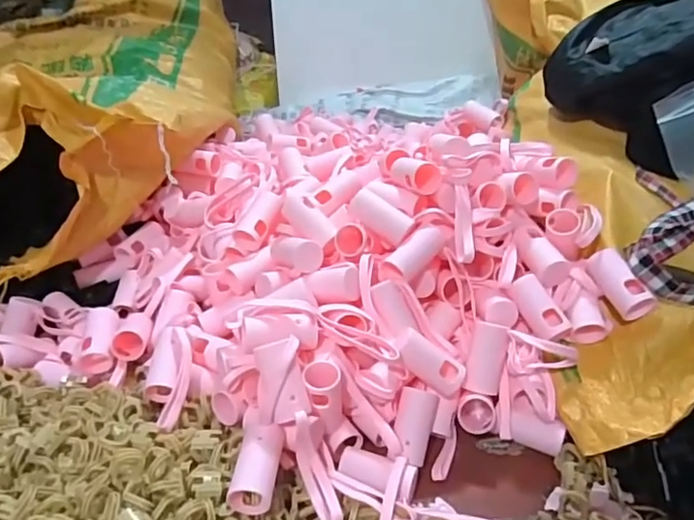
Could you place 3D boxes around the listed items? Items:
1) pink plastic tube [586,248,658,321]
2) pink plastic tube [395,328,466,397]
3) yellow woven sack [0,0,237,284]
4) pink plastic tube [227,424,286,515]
[{"bbox_3d":[0.245,0.019,0.507,0.028,0.028,0.068,-16,60,-20],"label":"pink plastic tube"},{"bbox_3d":[0.070,0.087,0.488,0.068,0.029,0.030,40,36,-10],"label":"pink plastic tube"},{"bbox_3d":[-0.435,-0.248,0.892,0.469,0.210,0.810,-4,34,-4],"label":"yellow woven sack"},{"bbox_3d":[-0.069,0.157,0.430,0.033,0.030,0.063,22,48,-5],"label":"pink plastic tube"}]

